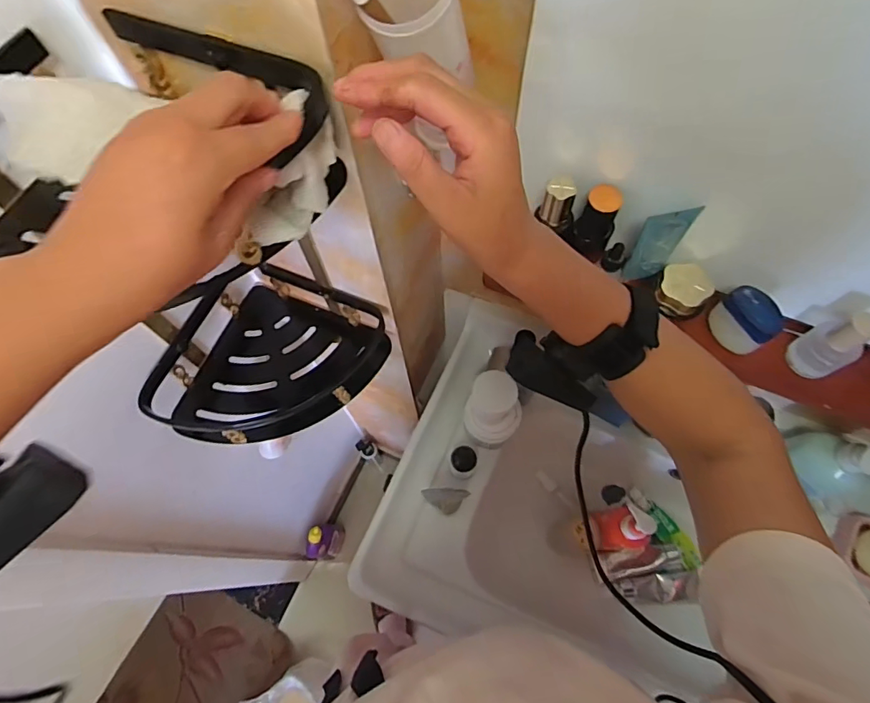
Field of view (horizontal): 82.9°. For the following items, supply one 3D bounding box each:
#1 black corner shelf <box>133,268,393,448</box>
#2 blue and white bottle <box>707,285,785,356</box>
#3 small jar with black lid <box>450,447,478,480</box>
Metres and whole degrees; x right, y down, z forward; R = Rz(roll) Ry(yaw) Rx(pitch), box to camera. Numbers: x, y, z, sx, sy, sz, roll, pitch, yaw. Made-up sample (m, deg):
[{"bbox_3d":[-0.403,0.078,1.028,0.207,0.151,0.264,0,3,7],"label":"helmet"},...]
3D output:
[{"bbox_3d":[-0.202,0.022,0.617,0.224,0.106,0.223,23,70,12],"label":"black corner shelf"},{"bbox_3d":[0.314,-0.031,0.502,0.038,0.055,0.056,-37,70,-12],"label":"blue and white bottle"},{"bbox_3d":[0.045,0.166,0.744,0.041,0.084,0.038,-1,67,2],"label":"small jar with black lid"}]

